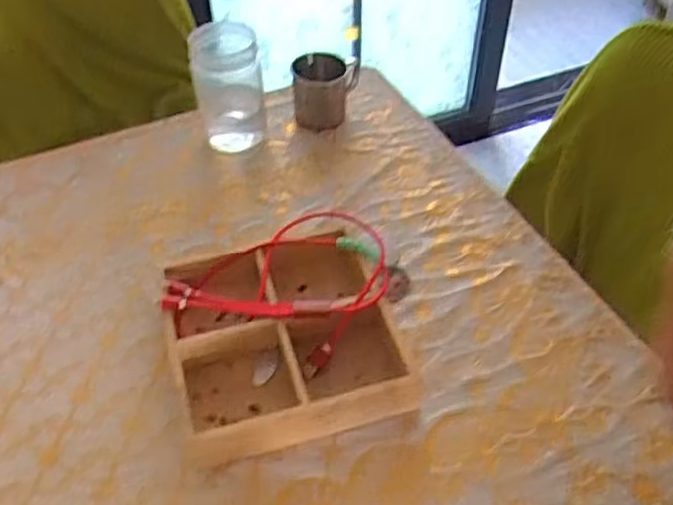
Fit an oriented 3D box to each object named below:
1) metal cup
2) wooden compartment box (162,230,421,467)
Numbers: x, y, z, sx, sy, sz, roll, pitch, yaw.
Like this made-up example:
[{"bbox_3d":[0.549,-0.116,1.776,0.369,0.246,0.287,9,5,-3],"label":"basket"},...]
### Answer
[{"bbox_3d":[-0.020,-0.202,0.888,0.069,0.079,0.065,0,46,0],"label":"metal cup"},{"bbox_3d":[-0.046,0.071,0.650,0.203,0.051,0.208,-13,47,-12],"label":"wooden compartment box"}]

